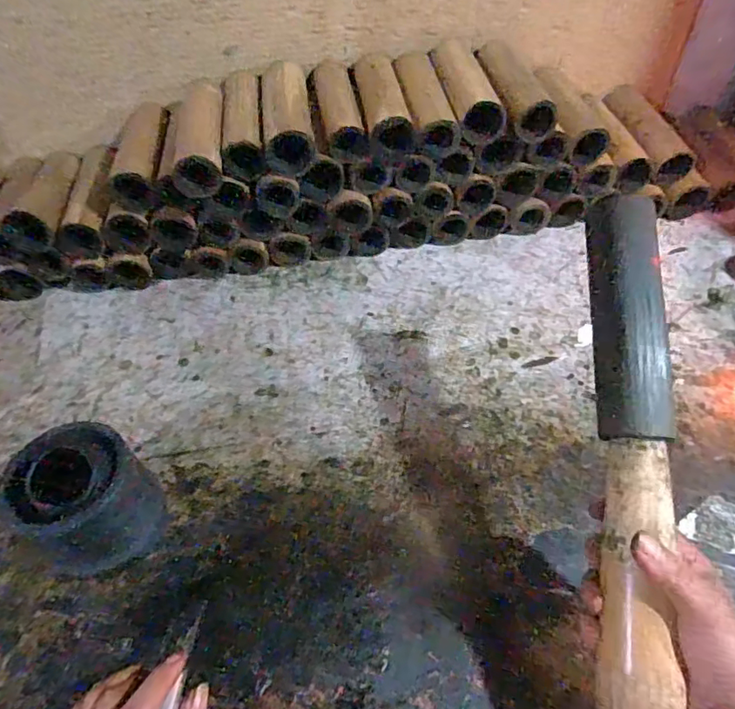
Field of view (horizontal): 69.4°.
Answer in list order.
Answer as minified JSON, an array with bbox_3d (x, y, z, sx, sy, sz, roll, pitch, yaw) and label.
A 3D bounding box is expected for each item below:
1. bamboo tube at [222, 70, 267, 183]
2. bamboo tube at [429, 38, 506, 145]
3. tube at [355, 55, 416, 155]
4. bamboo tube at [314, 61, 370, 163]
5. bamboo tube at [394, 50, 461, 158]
[{"bbox_3d":[-0.154,-0.292,0.665,0.052,0.052,0.168,-6,48,-3],"label":"bamboo tube"},{"bbox_3d":[0.125,-0.343,0.685,0.062,0.056,0.173,-6,48,-3],"label":"bamboo tube"},{"bbox_3d":[0.018,-0.319,0.674,0.054,0.060,0.177,-8,48,-4],"label":"tube"},{"bbox_3d":[-0.037,-0.309,0.671,0.050,0.051,0.164,-8,48,-5],"label":"bamboo tube"},{"bbox_3d":[0.070,-0.326,0.686,0.056,0.056,0.168,-8,48,-5],"label":"bamboo tube"}]

